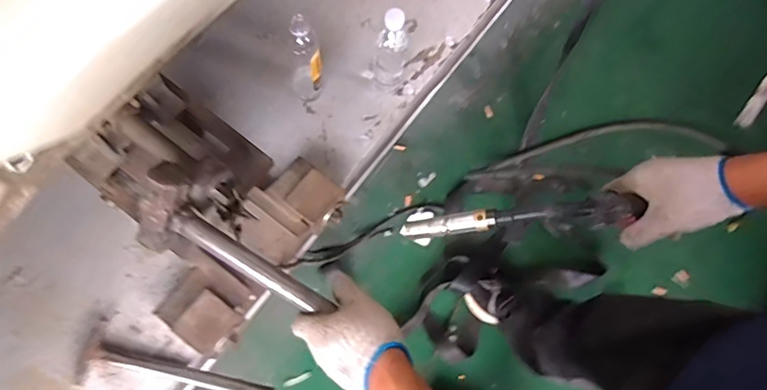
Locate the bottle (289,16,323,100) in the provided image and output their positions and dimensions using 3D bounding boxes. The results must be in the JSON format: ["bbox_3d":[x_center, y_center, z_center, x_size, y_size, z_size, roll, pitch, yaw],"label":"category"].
[{"bbox_3d":[-0.141,-0.246,0.879,0.057,0.187,0.077,-14,71,-9],"label":"bottle"}]

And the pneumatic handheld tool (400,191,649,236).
[{"bbox_3d":[0.147,0.023,0.556,0.251,0.036,0.033,-6,69,11],"label":"pneumatic handheld tool"}]

